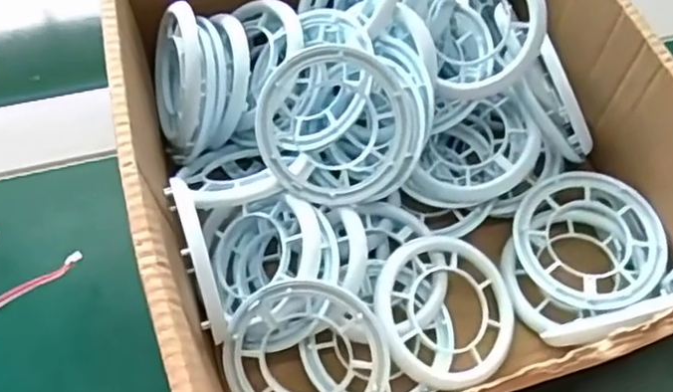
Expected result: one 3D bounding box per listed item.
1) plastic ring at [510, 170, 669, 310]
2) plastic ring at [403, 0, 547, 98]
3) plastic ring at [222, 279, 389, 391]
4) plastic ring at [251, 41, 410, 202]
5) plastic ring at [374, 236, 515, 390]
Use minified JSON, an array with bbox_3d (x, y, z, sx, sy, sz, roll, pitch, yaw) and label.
[{"bbox_3d":[0.100,0.018,0.265,0.056,0.013,0.055,1,60,-1],"label":"plastic ring"},{"bbox_3d":[0.057,-0.070,0.263,0.047,0.013,0.056,-25,83,22],"label":"plastic ring"},{"bbox_3d":[-0.011,0.056,0.234,0.056,0.008,0.054,1,99,6],"label":"plastic ring"},{"bbox_3d":[-0.001,-0.026,0.246,0.056,0.004,0.057,-1,94,-12],"label":"plastic ring"},{"bbox_3d":[0.041,0.043,0.253,0.056,0.005,0.056,6,69,-17],"label":"plastic ring"}]

